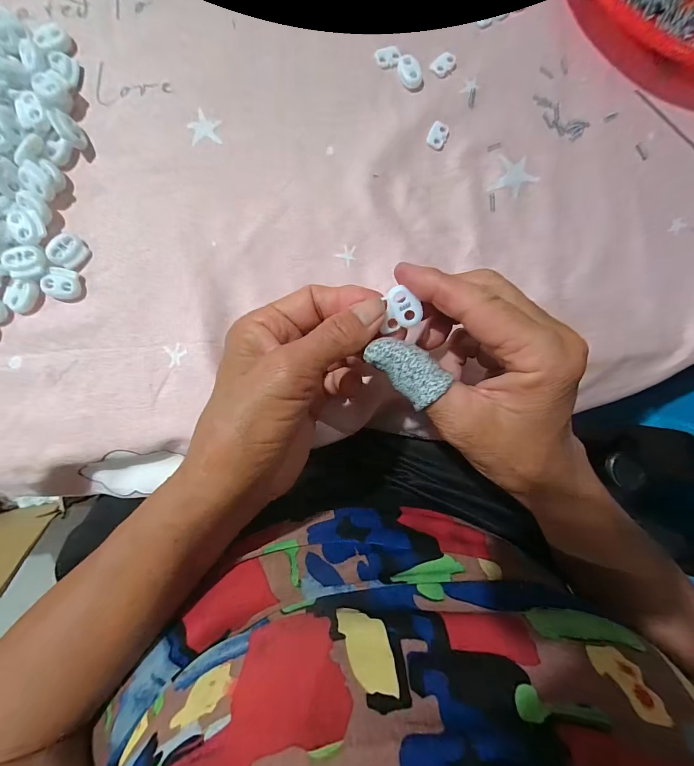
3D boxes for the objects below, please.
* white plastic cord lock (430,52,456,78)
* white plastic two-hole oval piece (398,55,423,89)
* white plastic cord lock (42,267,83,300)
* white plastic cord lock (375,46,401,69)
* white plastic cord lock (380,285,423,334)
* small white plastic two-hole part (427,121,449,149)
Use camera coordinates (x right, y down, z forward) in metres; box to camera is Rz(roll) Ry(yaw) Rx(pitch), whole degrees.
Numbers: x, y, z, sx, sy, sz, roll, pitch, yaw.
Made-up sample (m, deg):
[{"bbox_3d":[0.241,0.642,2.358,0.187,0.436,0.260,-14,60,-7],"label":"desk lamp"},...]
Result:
[{"bbox_3d":[0.070,-0.231,0.251,0.018,0.004,0.012,-44,92,-4],"label":"white plastic cord lock"},{"bbox_3d":[0.045,-0.222,0.249,0.013,0.006,0.021,-28,91,-4],"label":"white plastic two-hole oval piece"},{"bbox_3d":[-0.180,-0.063,0.221,0.019,0.008,0.019,0,89,-4],"label":"white plastic cord lock"},{"bbox_3d":[0.029,-0.233,0.249,0.018,0.004,0.013,-16,90,-5],"label":"white plastic cord lock"},{"bbox_3d":[0.027,-0.038,0.179,0.019,0.009,0.021,-10,90,-5],"label":"white plastic cord lock"},{"bbox_3d":[0.065,-0.178,0.250,0.013,0.004,0.018,23,87,-4],"label":"small white plastic two-hole part"}]

